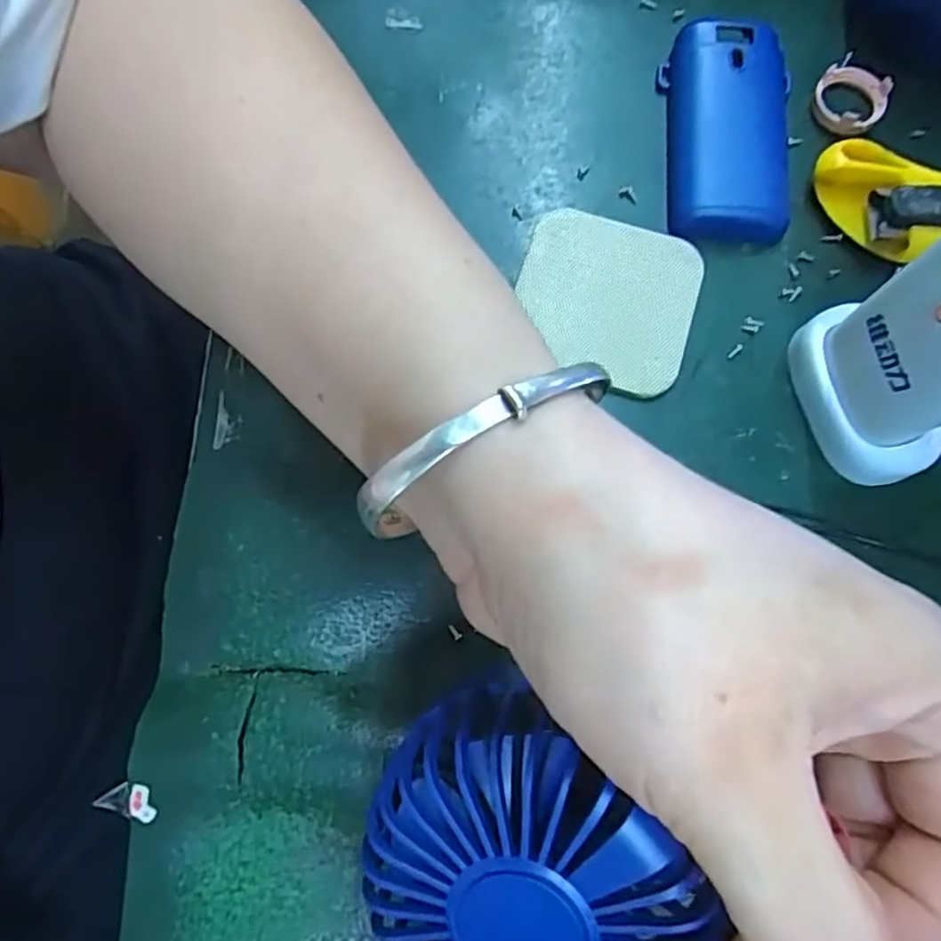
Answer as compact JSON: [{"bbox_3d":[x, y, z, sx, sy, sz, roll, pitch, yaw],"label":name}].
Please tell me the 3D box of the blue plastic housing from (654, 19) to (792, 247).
[{"bbox_3d":[0.101,-0.133,0.265,0.051,0.014,0.091,1,75,1],"label":"blue plastic housing"}]

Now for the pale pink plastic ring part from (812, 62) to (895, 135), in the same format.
[{"bbox_3d":[0.151,-0.147,0.273,0.028,0.007,0.029,0,75,1],"label":"pale pink plastic ring part"}]

